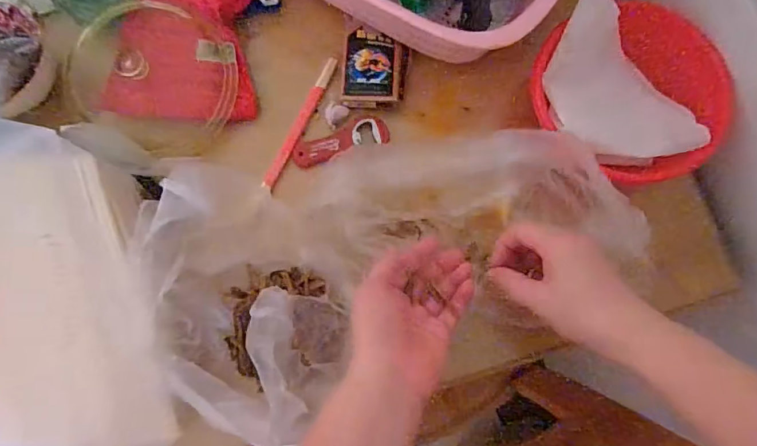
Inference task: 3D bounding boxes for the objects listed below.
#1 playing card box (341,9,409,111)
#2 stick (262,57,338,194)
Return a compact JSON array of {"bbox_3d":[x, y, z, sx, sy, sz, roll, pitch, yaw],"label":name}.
[{"bbox_3d":[-0.003,-0.164,0.464,0.065,0.019,0.090,2,79,0],"label":"playing card box"},{"bbox_3d":[-0.080,-0.102,0.462,0.014,0.005,0.153,24,80,5],"label":"stick"}]

